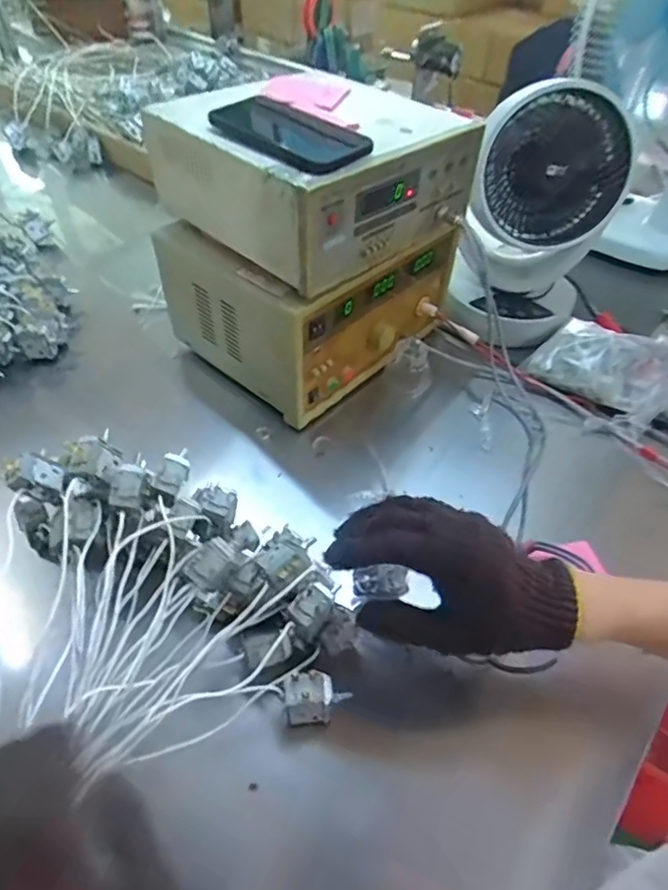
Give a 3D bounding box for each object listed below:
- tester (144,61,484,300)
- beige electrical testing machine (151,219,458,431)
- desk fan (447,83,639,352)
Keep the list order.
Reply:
[{"bbox_3d":[-0.015,-0.317,0.599,0.282,0.120,0.257,-30,58,-27],"label":"tester"},{"bbox_3d":[-0.024,-0.218,0.719,0.251,0.169,0.311,37,56,24],"label":"beige electrical testing machine"},{"bbox_3d":[0.282,-0.318,0.735,0.177,0.303,0.223,19,50,11],"label":"desk fan"}]

